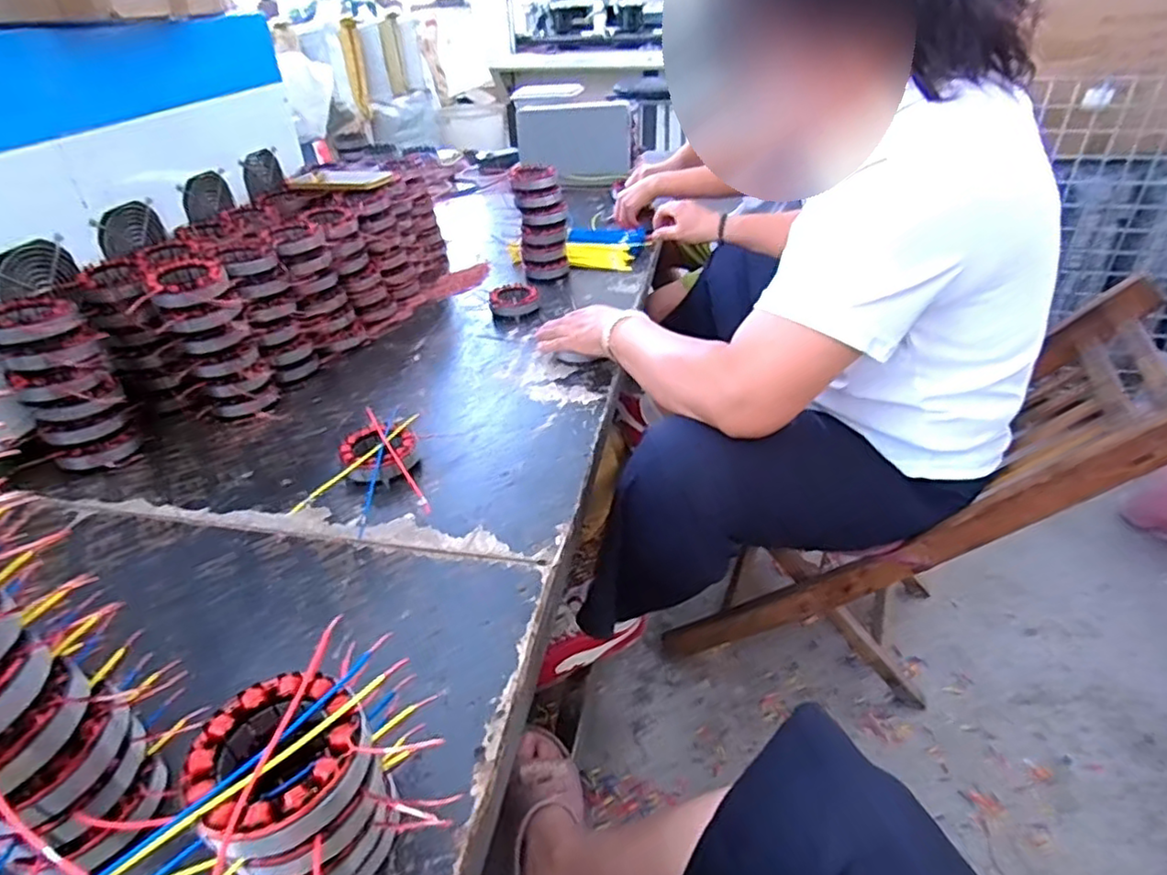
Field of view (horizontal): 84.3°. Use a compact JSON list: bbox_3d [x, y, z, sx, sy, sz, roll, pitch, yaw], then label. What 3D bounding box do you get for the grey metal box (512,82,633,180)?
[{"bbox_3d":[-0.025,-0.809,1.690,0.301,0.182,0.246,-3,34,-2],"label":"grey metal box"}]

